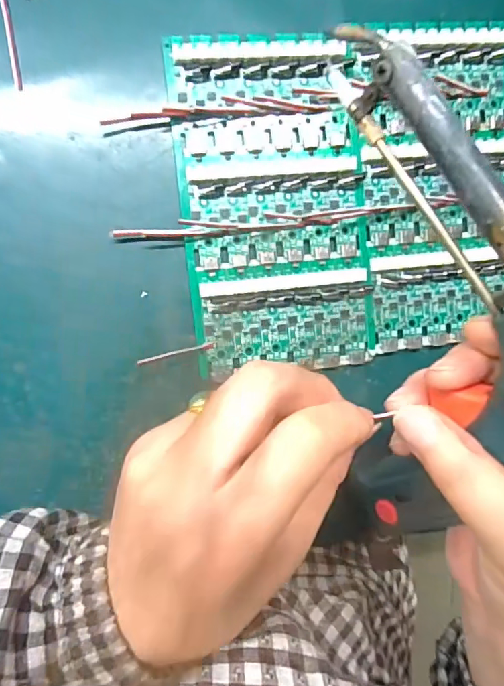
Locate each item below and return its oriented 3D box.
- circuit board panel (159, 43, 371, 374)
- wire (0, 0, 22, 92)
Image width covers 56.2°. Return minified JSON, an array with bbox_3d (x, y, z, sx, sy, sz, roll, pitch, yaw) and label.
[{"bbox_3d":[0.013,-0.076,0.266,0.101,0.008,0.182,-7,94,-9],"label":"circuit board panel"},{"bbox_3d":[-0.123,-0.154,0.242,0.004,0.004,0.046,-8,94,-9],"label":"wire"}]

